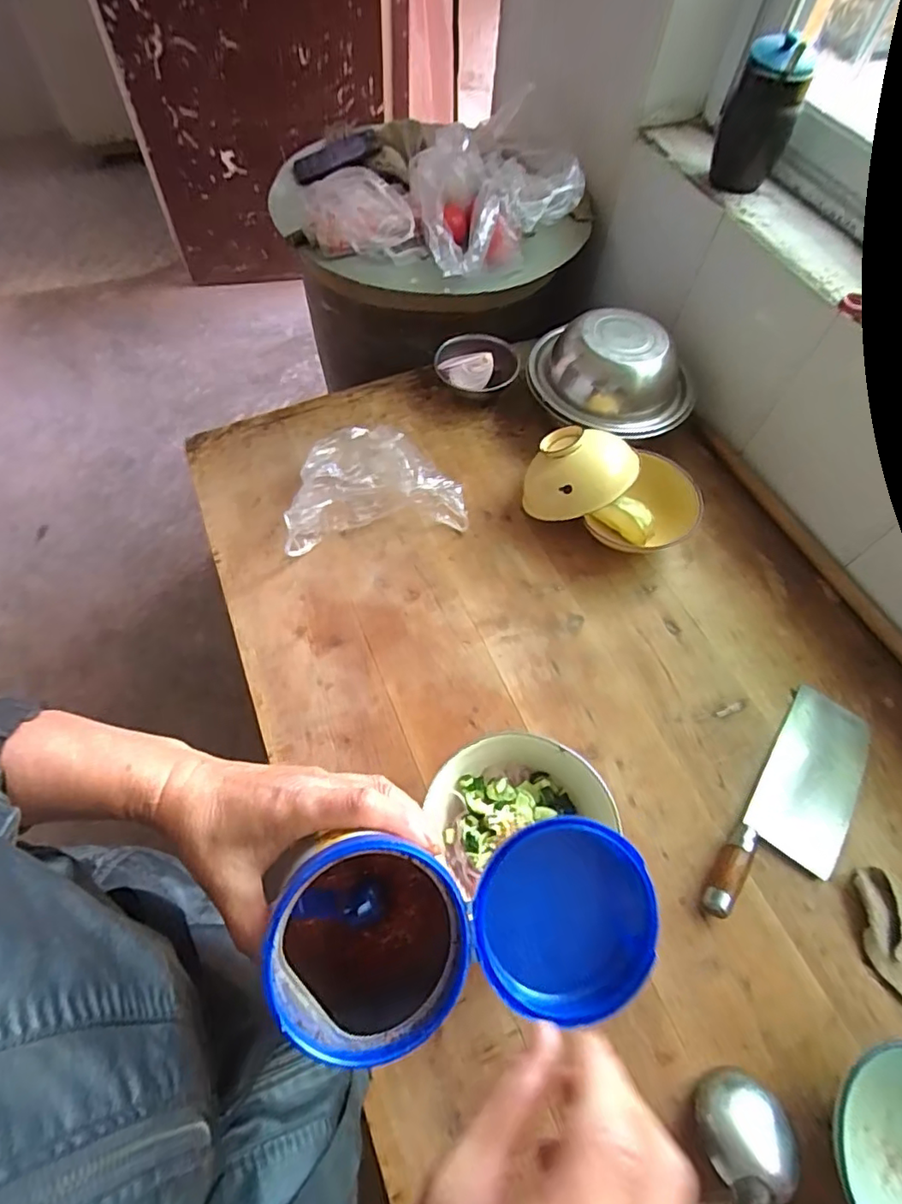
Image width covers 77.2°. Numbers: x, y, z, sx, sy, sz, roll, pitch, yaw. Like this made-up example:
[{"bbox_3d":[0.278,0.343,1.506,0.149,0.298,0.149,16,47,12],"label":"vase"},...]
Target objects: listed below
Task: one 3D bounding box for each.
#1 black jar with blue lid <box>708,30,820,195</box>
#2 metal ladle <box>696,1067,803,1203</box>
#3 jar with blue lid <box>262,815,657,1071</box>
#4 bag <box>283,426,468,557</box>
[{"bbox_3d":[0.458,-0.715,0.838,0.100,0.164,0.081,28,63,12],"label":"black jar with blue lid"},{"bbox_3d":[0.229,0.582,0.469,0.085,0.039,0.313,22,62,11],"label":"metal ladle"},{"bbox_3d":[0.004,0.191,0.328,0.203,0.131,0.094,-5,61,-3],"label":"jar with blue lid"},{"bbox_3d":[-0.125,-0.183,0.881,0.265,0.061,0.188,-9,62,-9],"label":"bag"}]

